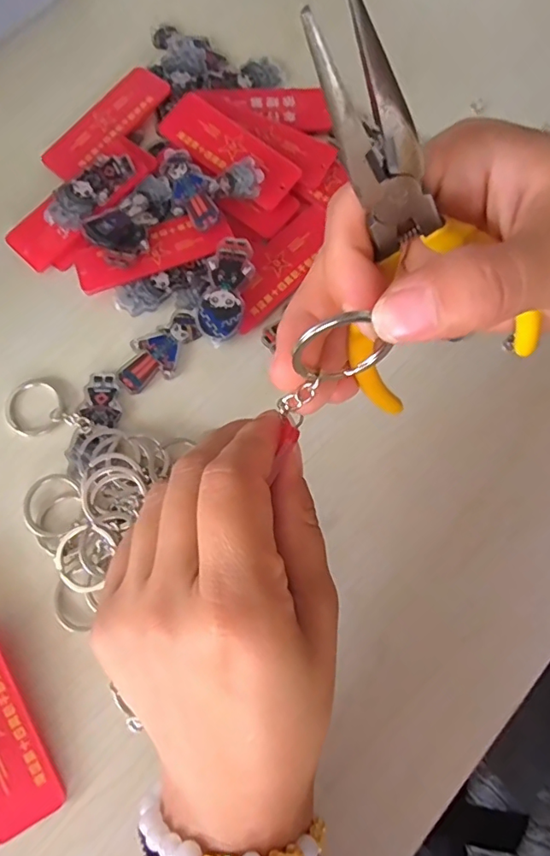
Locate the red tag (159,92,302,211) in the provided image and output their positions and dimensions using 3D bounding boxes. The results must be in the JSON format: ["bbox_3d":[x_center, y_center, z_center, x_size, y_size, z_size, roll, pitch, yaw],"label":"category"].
[{"bbox_3d":[-0.026,-0.157,0.285,0.086,0.004,0.033,41,81,9],"label":"red tag"}]

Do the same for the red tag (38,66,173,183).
[{"bbox_3d":[-0.097,-0.178,0.297,0.031,0.005,0.083,40,83,10],"label":"red tag"}]

